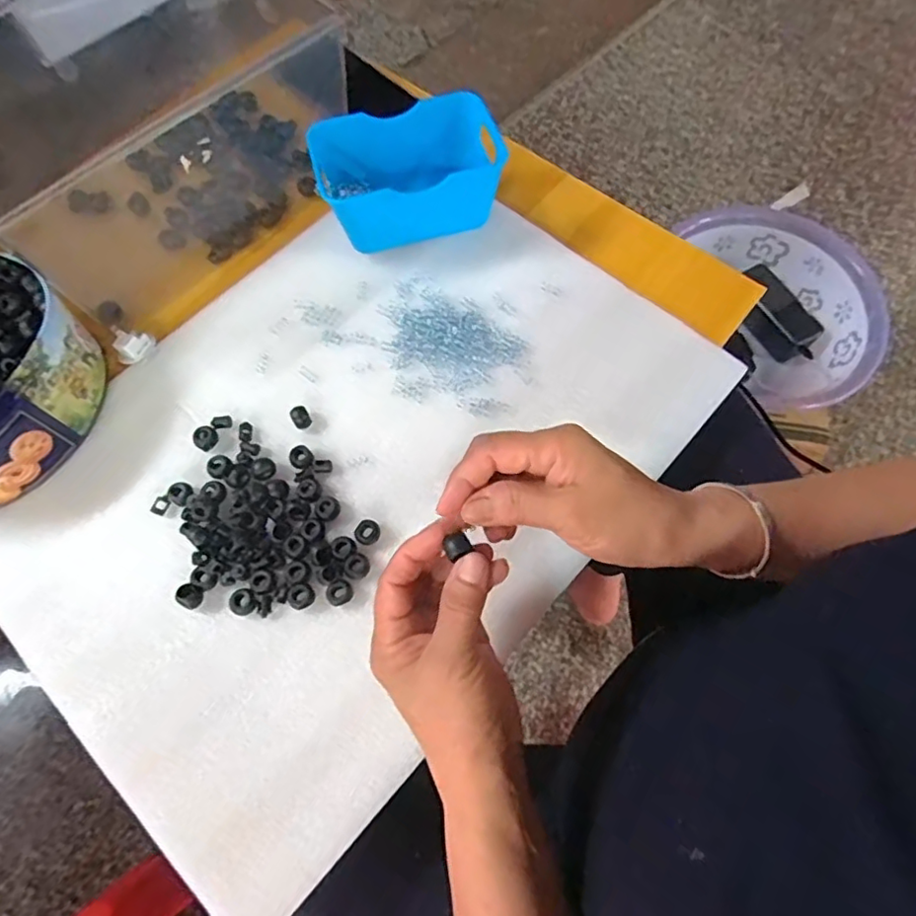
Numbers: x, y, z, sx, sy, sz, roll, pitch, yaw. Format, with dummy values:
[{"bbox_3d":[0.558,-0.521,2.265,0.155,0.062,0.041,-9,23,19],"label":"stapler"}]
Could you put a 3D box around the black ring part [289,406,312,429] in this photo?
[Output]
[{"bbox_3d":[-0.120,-0.031,0.446,0.013,0.011,0.015,-30,72,-10],"label":"black ring part"}]

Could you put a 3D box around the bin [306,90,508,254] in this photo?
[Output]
[{"bbox_3d":[-0.042,-0.238,0.490,0.145,0.062,0.093,-14,68,-5],"label":"bin"}]

